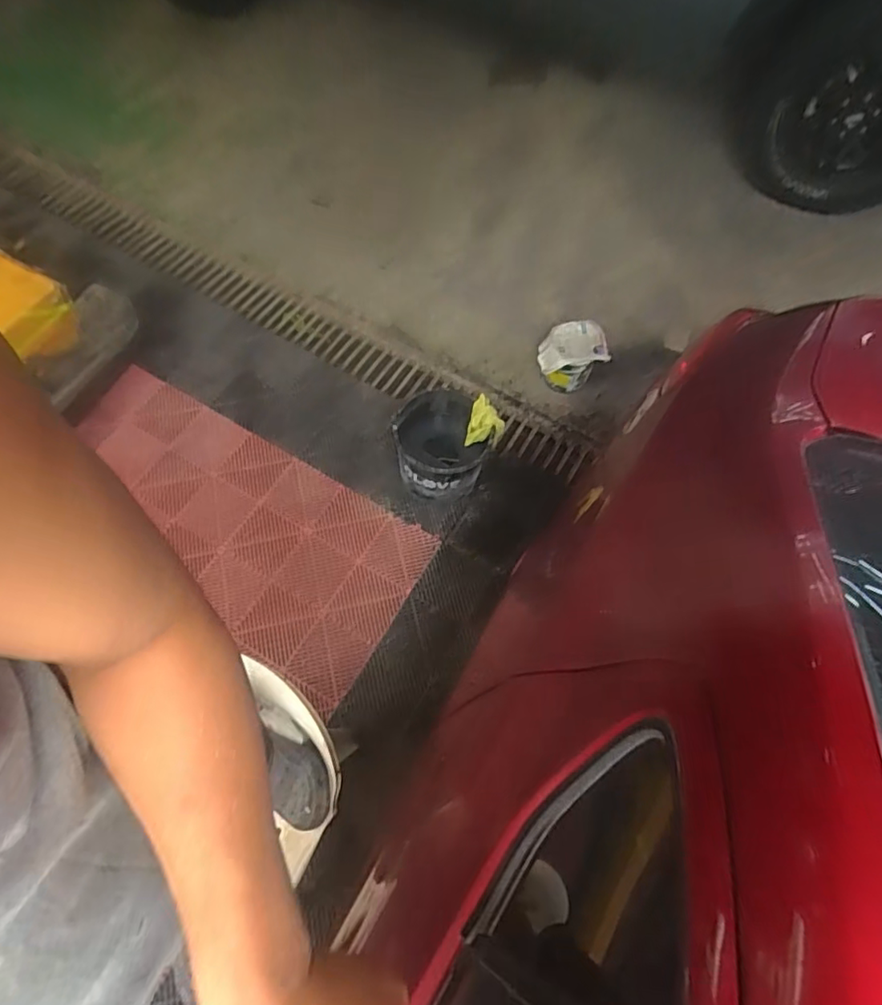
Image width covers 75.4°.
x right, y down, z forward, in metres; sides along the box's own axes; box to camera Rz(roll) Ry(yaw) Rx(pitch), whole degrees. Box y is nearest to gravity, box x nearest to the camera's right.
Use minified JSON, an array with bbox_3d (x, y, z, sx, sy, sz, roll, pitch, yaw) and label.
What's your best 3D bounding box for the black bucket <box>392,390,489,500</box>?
[{"bbox_3d":[-0.004,-0.167,1.865,0.280,0.255,0.302,1,65,-2],"label":"black bucket"}]

